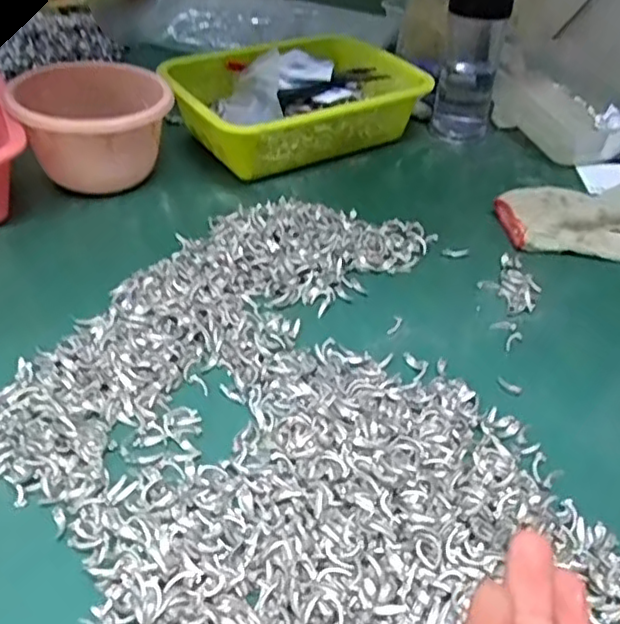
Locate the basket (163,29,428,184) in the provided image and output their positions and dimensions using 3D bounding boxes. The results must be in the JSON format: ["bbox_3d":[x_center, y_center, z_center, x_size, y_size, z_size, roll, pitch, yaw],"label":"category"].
[{"bbox_3d":[-0.020,-0.232,0.737,0.275,0.078,0.201,-24,45,-30],"label":"basket"}]

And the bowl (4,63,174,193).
[{"bbox_3d":[-0.209,-0.180,0.648,0.146,0.108,0.123,-7,39,-13],"label":"bowl"}]

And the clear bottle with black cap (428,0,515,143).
[{"bbox_3d":[0.181,-0.287,0.739,0.068,0.176,0.071,13,39,12],"label":"clear bottle with black cap"}]

